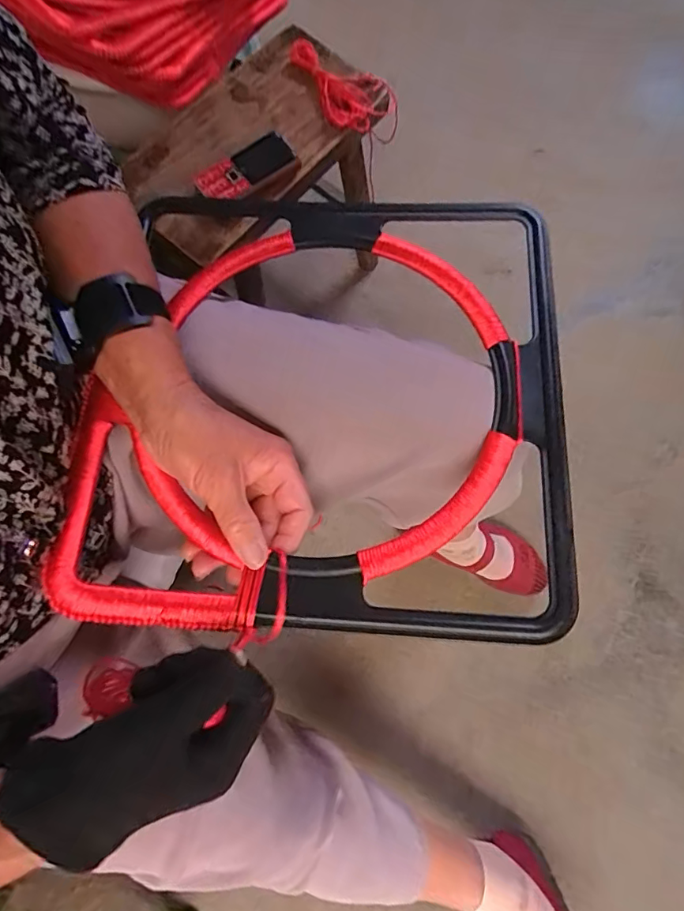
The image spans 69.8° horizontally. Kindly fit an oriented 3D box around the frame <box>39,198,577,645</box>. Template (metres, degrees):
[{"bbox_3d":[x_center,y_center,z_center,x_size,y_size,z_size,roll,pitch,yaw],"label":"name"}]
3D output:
[{"bbox_3d":[-0.016,-0.049,0.346,0.326,0.032,0.338,4,74,1],"label":"frame"}]

